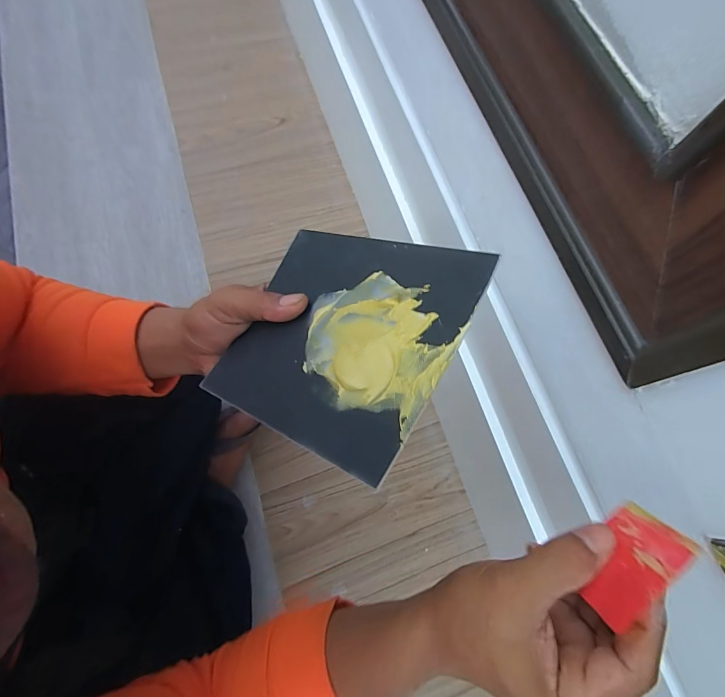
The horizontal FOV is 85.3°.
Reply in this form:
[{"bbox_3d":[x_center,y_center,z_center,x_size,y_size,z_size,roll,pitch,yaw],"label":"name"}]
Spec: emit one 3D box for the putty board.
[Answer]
[{"bbox_3d":[-0.018,-0.012,0.265,0.165,0.004,0.149,19,73,35],"label":"putty board"}]

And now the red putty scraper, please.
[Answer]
[{"bbox_3d":[0.138,0.112,0.207,0.057,0.042,0.004,-45,104,0],"label":"red putty scraper"}]

